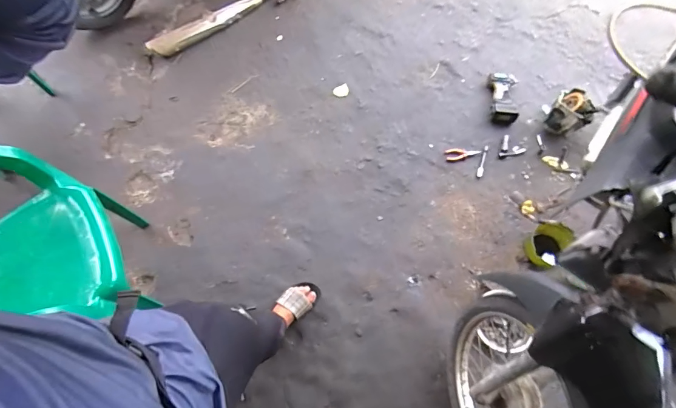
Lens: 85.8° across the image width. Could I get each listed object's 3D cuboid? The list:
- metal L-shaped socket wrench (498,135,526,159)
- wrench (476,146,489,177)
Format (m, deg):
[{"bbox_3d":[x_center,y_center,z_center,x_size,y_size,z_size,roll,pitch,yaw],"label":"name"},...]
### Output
[{"bbox_3d":[0.782,-0.243,1.623,0.105,0.013,0.123,20,67,9],"label":"metal L-shaped socket wrench"},{"bbox_3d":[0.641,-0.189,1.601,0.026,0.012,0.152,19,67,9],"label":"wrench"}]

